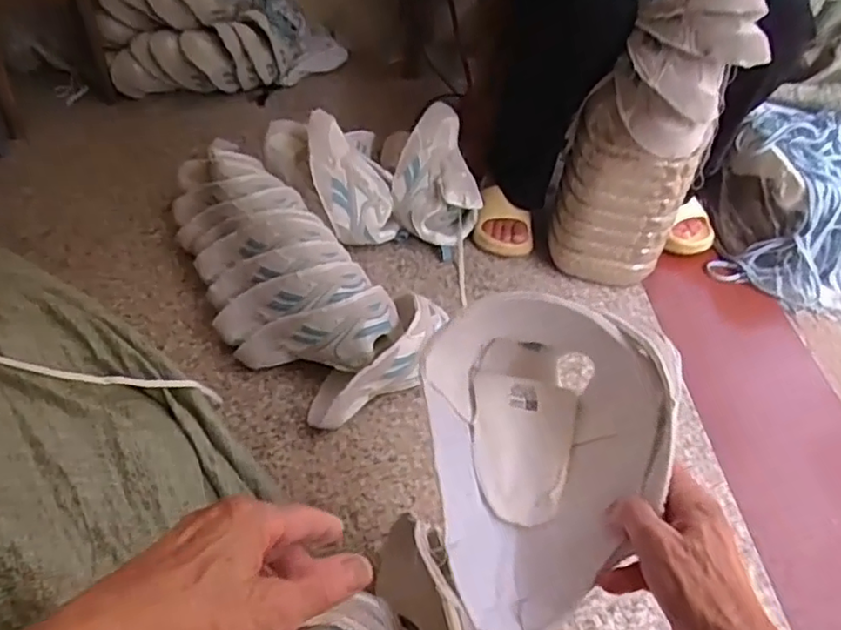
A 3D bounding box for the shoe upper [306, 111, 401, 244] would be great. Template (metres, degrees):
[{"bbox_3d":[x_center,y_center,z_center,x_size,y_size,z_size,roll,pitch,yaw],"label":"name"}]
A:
[{"bbox_3d":[-0.116,-0.229,1.059,0.131,0.223,0.090,-14,13,-12],"label":"shoe upper"}]

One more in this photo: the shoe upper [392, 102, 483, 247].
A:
[{"bbox_3d":[0.022,-0.217,1.076,0.132,0.206,0.169,-20,49,-23],"label":"shoe upper"}]

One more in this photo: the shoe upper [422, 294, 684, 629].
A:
[{"bbox_3d":[0.090,0.084,0.435,0.161,0.111,0.207,-4,44,-8],"label":"shoe upper"}]

